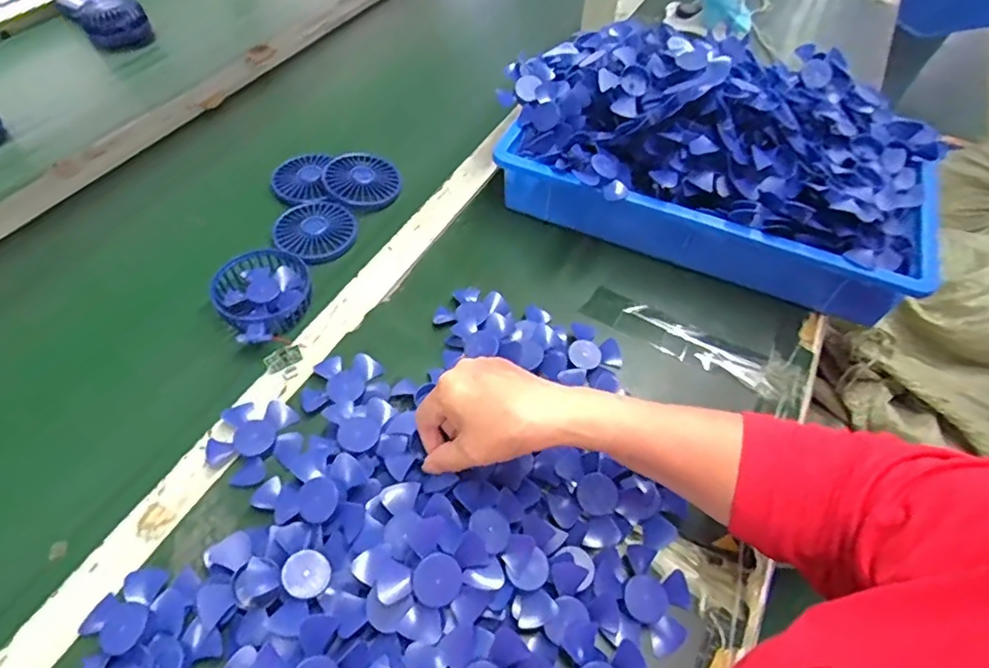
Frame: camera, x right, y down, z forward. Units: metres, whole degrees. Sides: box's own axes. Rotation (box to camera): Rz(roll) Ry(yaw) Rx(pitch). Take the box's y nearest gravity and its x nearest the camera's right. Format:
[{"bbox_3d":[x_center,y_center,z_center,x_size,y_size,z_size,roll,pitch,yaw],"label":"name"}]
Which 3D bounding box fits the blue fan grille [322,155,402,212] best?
[{"bbox_3d":[-0.153,-0.181,0.685,0.085,0.011,0.085,-27,59,-22],"label":"blue fan grille"}]

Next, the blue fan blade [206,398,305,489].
[{"bbox_3d":[-0.194,0.084,0.475,0.068,0.009,0.071,35,59,21],"label":"blue fan blade"}]

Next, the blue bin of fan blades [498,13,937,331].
[{"bbox_3d":[0.229,-0.199,0.626,0.436,0.157,0.251,21,55,11],"label":"blue bin of fan blades"}]

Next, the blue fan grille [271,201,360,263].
[{"bbox_3d":[-0.193,-0.112,0.636,0.087,0.011,0.087,2,53,-2],"label":"blue fan grille"}]

